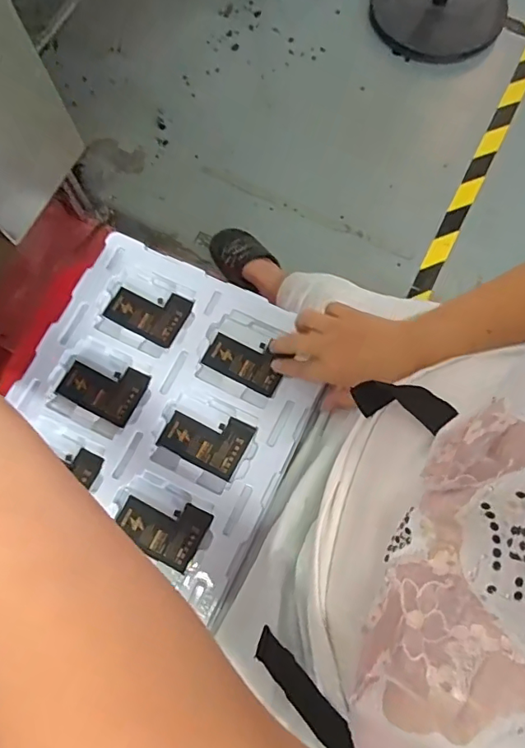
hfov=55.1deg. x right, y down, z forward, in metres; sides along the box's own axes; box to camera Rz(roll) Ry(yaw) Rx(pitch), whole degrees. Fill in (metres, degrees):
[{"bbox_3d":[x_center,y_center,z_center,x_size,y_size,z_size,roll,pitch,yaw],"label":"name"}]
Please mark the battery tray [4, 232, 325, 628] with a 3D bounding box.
[{"bbox_3d":[-0.099,0.024,0.502,0.274,0.019,0.277,25,76,9],"label":"battery tray"}]

